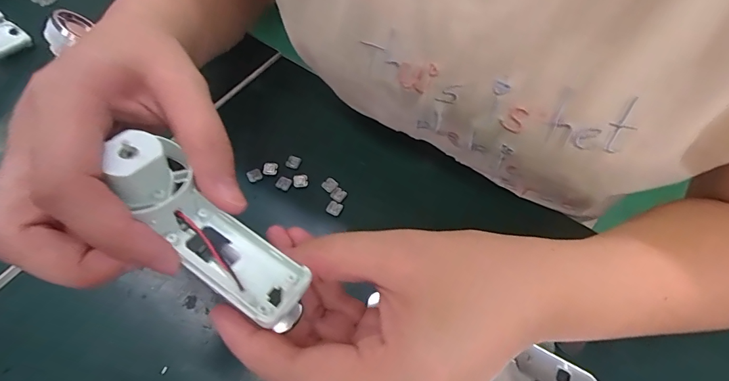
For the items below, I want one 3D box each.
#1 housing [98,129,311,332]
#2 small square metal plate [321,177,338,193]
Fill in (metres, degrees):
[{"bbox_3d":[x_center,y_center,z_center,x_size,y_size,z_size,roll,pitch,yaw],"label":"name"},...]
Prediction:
[{"bbox_3d":[-0.058,0.015,0.150,0.086,0.023,0.026,43,68,1],"label":"housing"},{"bbox_3d":[-0.026,-0.004,0.307,0.010,0.004,0.010,39,67,18],"label":"small square metal plate"}]

